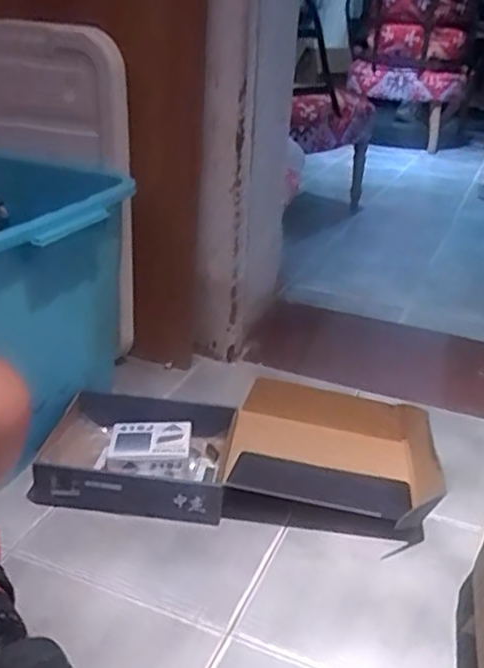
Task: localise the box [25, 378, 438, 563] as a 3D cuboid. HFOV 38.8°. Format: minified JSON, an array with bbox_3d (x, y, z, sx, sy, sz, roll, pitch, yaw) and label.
[{"bbox_3d":[-0.011,0.171,0.992,0.538,0.105,0.226,5,27,6],"label":"box"}]

